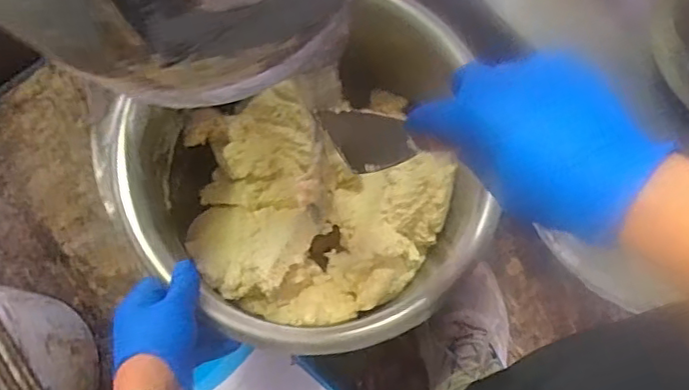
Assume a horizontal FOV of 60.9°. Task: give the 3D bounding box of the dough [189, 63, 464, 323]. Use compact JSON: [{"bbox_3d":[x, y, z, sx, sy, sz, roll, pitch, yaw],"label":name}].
[{"bbox_3d":[-0.032,0.007,0.669,0.280,0.104,0.263,-23,76,-6],"label":"dough"}]

